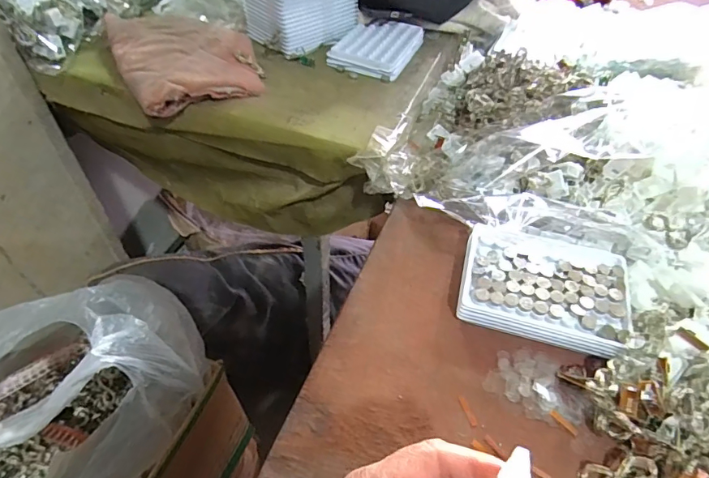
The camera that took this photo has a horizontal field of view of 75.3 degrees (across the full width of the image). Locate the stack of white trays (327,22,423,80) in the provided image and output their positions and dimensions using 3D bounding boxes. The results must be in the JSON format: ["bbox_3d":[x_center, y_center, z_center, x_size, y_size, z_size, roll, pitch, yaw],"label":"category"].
[{"bbox_3d":[0.032,-0.253,0.605,0.089,0.016,0.125,20,50,15],"label":"stack of white trays"}]

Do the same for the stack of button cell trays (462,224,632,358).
[{"bbox_3d":[0.159,0.036,0.390,0.129,0.027,0.105,14,49,11],"label":"stack of button cell trays"}]

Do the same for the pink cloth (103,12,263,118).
[{"bbox_3d":[-0.209,-0.230,0.554,0.144,0.027,0.221,-23,53,-22],"label":"pink cloth"}]

